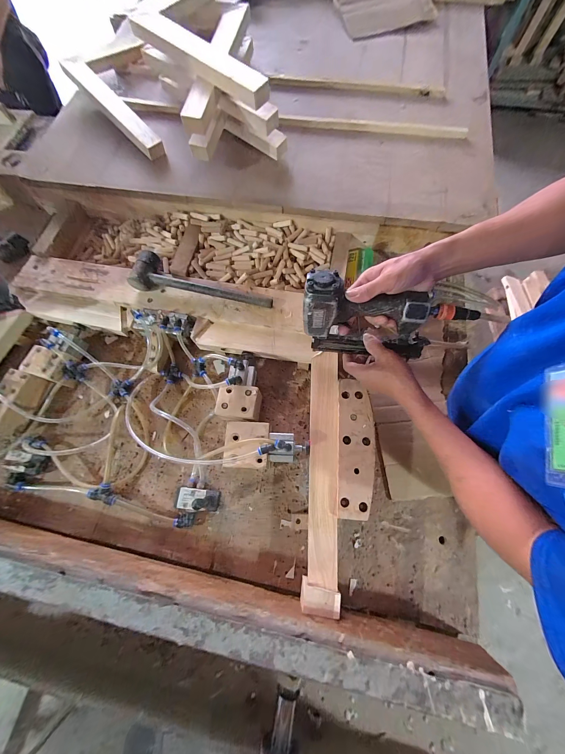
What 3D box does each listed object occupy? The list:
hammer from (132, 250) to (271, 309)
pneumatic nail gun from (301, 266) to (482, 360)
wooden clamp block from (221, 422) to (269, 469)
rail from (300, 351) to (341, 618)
[{"bbox_3d":[-0.177,-0.217,0.593,0.323,0.048,0.089,11,71,6],"label":"hammer"},{"bbox_3d":[0.167,-0.095,0.450,0.260,0.146,0.064,8,70,5],"label":"pneumatic nail gun"},{"bbox_3d":[-0.066,0.123,0.479,0.082,0.018,0.081,1,70,2],"label":"wooden clamp block"},{"bbox_3d":[0.075,0.159,0.480,0.055,0.016,0.438,4,70,3],"label":"rail"}]

